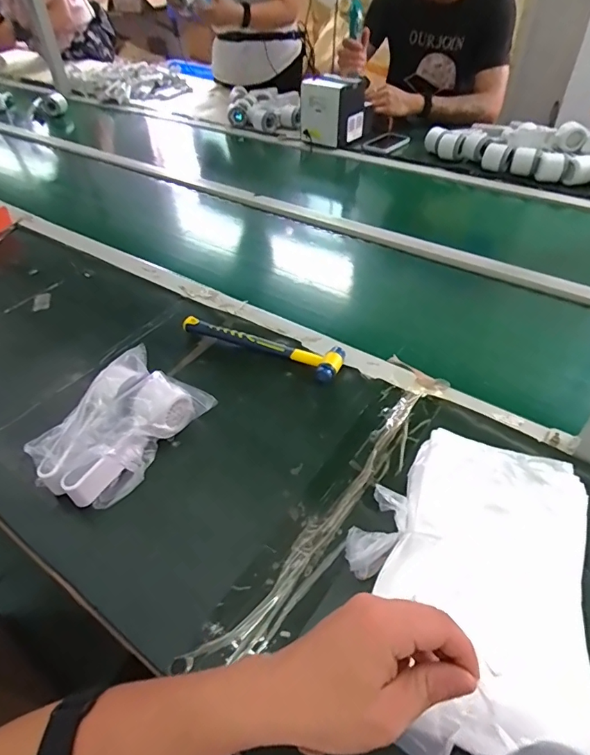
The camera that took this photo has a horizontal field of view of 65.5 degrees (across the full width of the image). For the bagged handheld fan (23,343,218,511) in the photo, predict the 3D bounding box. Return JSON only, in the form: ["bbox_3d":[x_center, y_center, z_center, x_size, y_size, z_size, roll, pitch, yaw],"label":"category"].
[{"bbox_3d":[-0.198,0.057,0.525,0.117,0.069,0.183,23,50,24],"label":"bagged handheld fan"}]

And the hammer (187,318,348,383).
[{"bbox_3d":[-0.050,-0.050,0.654,0.244,0.022,0.058,17,48,19],"label":"hammer"}]

